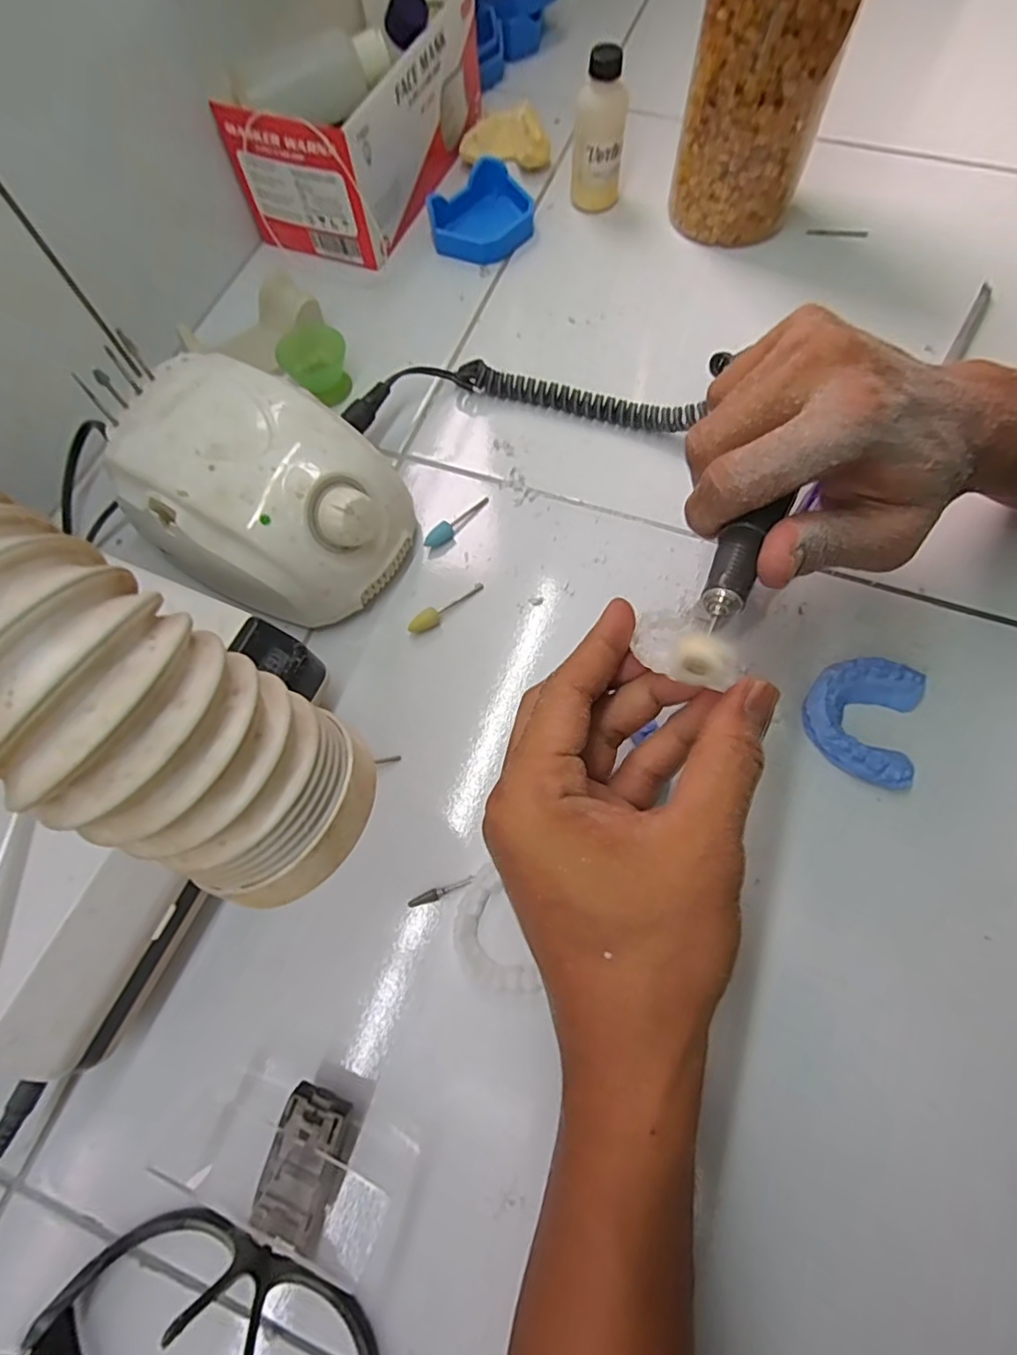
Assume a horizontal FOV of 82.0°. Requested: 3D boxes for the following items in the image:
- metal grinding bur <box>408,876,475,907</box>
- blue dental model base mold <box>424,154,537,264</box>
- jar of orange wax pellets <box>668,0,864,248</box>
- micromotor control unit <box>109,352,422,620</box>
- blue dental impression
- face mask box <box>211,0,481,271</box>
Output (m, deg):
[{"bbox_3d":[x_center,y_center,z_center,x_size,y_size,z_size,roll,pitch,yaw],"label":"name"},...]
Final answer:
[{"bbox_3d":[-0.032,0.101,0.276,0.032,0.004,0.005,-19,69,-5],"label":"metal grinding bur"},{"bbox_3d":[-0.015,-0.343,0.434,0.064,0.025,0.076,34,74,14],"label":"blue dental model base mold"},{"bbox_3d":[0.160,-0.390,0.345,0.085,0.212,0.082,-1,69,2],"label":"jar of orange wax pellets"},{"bbox_3d":[-0.127,-0.098,0.316,0.135,0.083,0.109,34,74,14],"label":"micromotor control unit"},{"bbox_3d":[0.177,0.018,0.292,0.055,0.021,0.061,19,71,9],"label":"blue dental impression"},{"bbox_3d":[-0.107,-0.422,0.434,0.123,0.089,0.210,15,70,8],"label":"face mask box"}]

